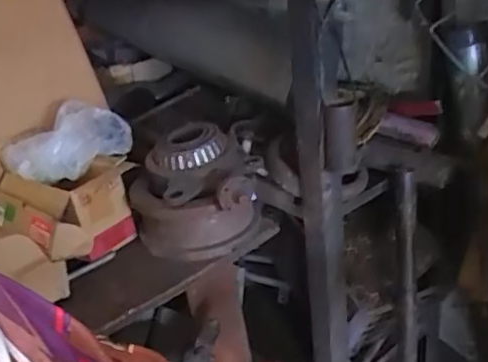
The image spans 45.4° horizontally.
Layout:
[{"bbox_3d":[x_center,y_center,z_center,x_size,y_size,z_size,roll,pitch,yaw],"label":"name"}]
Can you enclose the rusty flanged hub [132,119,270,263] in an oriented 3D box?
[{"bbox_3d":[-0.084,0.017,1.012,0.225,0.183,0.183,-7,26,-1],"label":"rusty flanged hub"}]

